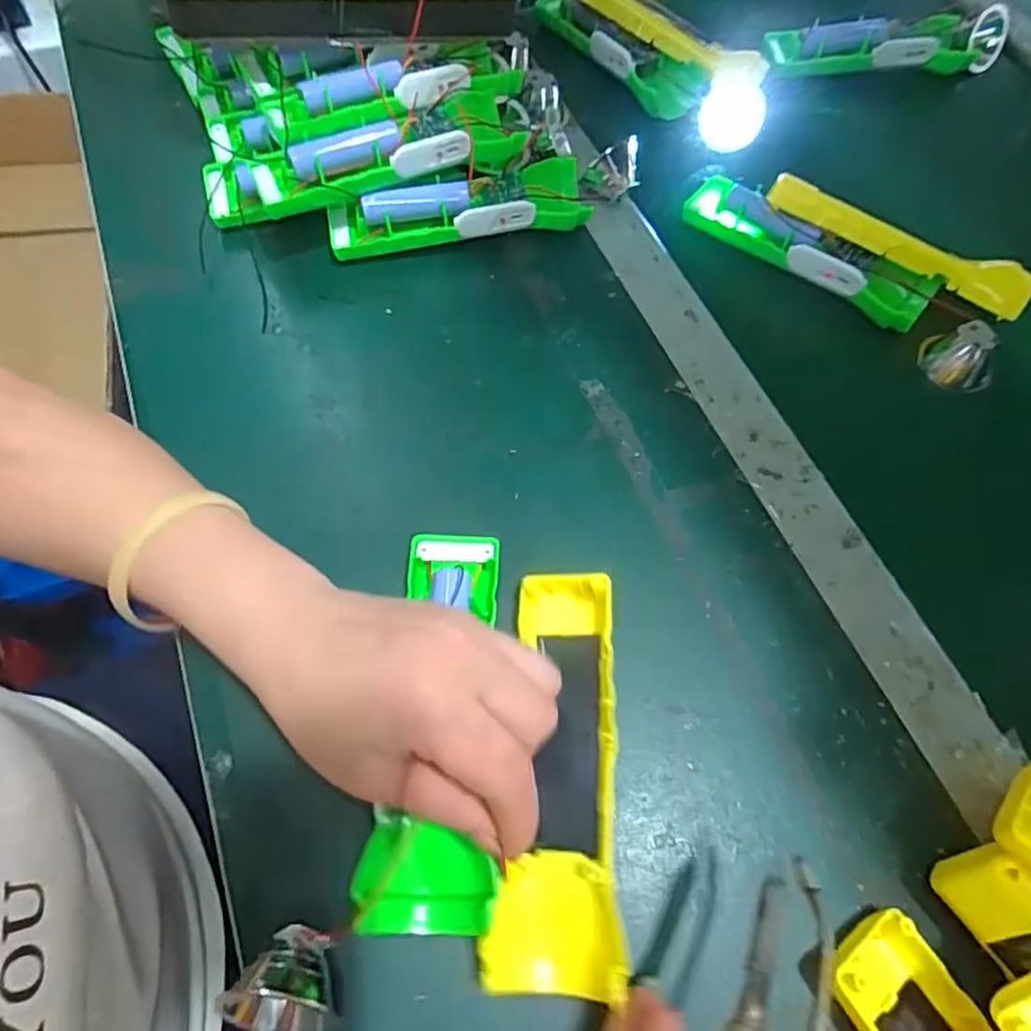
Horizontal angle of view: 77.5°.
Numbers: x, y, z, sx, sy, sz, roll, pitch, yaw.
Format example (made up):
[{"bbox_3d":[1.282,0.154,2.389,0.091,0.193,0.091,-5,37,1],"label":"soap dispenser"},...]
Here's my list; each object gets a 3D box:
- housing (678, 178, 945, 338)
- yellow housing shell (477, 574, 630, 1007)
[{"bbox_3d":[0.188,-0.176,0.416,0.163,0.026,0.036,37,69,15],"label":"housing"},{"bbox_3d":[0.018,0.104,0.270,0.047,0.035,0.164,5,67,1],"label":"yellow housing shell"}]

